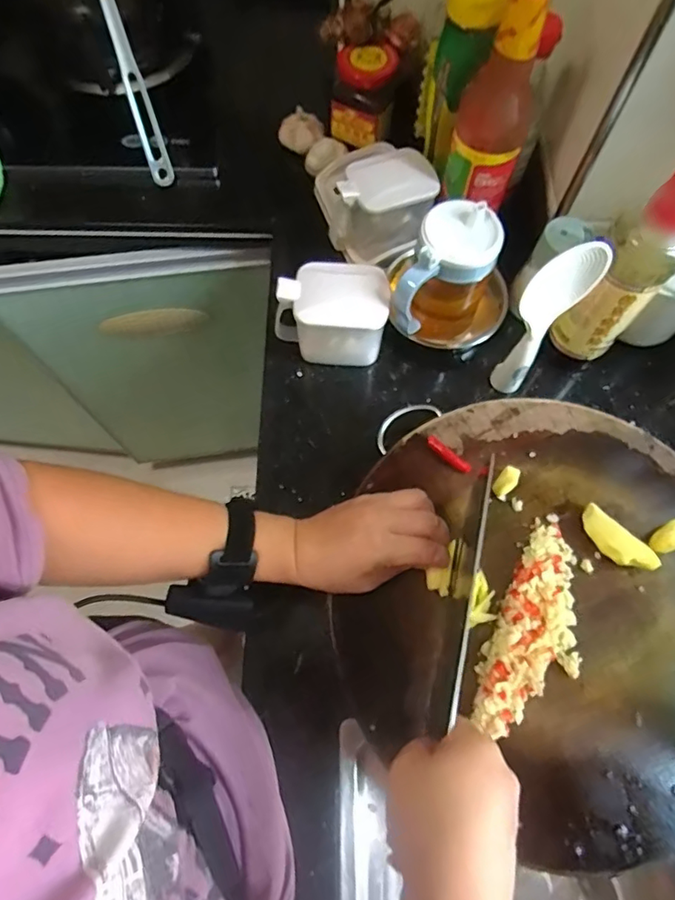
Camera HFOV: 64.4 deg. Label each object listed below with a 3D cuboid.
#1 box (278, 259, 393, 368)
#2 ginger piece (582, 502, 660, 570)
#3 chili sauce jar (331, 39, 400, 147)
[{"bbox_3d":[-0.006,-0.141,0.552,0.109,0.077,0.067,5,69,1],"label":"box"},{"bbox_3d":[0.238,0.081,0.460,0.068,0.023,0.031,43,74,14],"label":"ginger piece"},{"bbox_3d":[0.032,-0.429,0.649,0.072,0.090,0.065,10,69,3],"label":"chili sauce jar"}]

